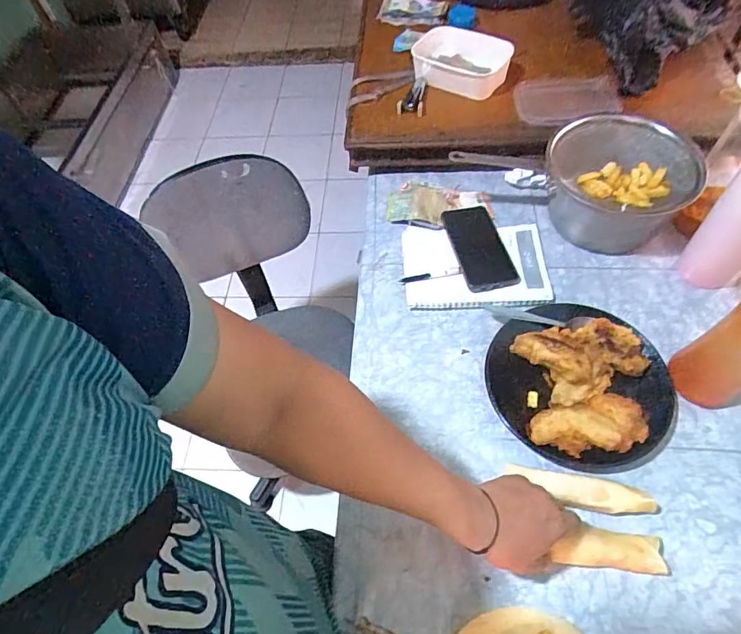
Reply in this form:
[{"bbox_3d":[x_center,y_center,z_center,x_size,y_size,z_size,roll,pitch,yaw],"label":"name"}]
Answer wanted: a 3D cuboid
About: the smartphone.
[{"bbox_3d":[0.168,-0.107,0.731,0.078,0.015,0.166,-10,58,-2],"label":"smartphone"}]

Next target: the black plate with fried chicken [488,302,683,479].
[{"bbox_3d":[0.264,0.075,0.586,0.202,0.063,0.216,-2,58,3],"label":"black plate with fried chicken"}]

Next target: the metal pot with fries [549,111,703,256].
[{"bbox_3d":[0.365,-0.199,0.715,0.206,0.119,0.164,24,63,18],"label":"metal pot with fries"}]

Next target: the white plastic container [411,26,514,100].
[{"bbox_3d":[0.152,-0.447,0.823,0.177,0.061,0.093,23,62,17],"label":"white plastic container"}]

